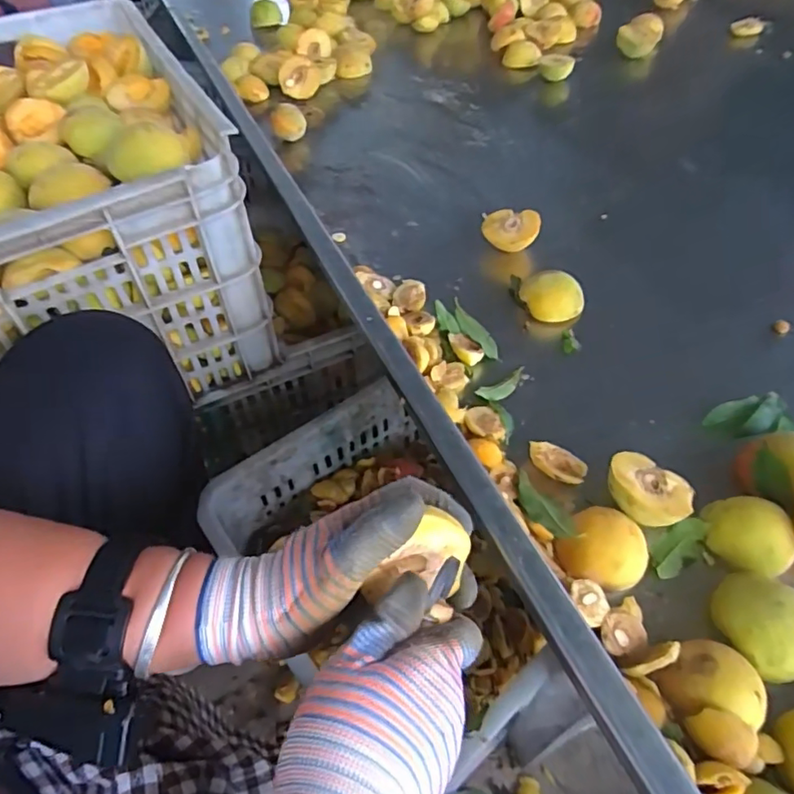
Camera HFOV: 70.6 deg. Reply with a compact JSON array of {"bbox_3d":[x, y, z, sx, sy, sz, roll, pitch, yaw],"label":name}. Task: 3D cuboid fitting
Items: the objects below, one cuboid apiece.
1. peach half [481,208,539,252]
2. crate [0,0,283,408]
[{"bbox_3d":[0.126,-0.187,0.636,0.065,0.032,0.053,14,52,13],"label":"peach half"},{"bbox_3d":[-0.397,-0.224,0.657,0.345,0.260,0.522,-25,54,-17],"label":"crate"}]

